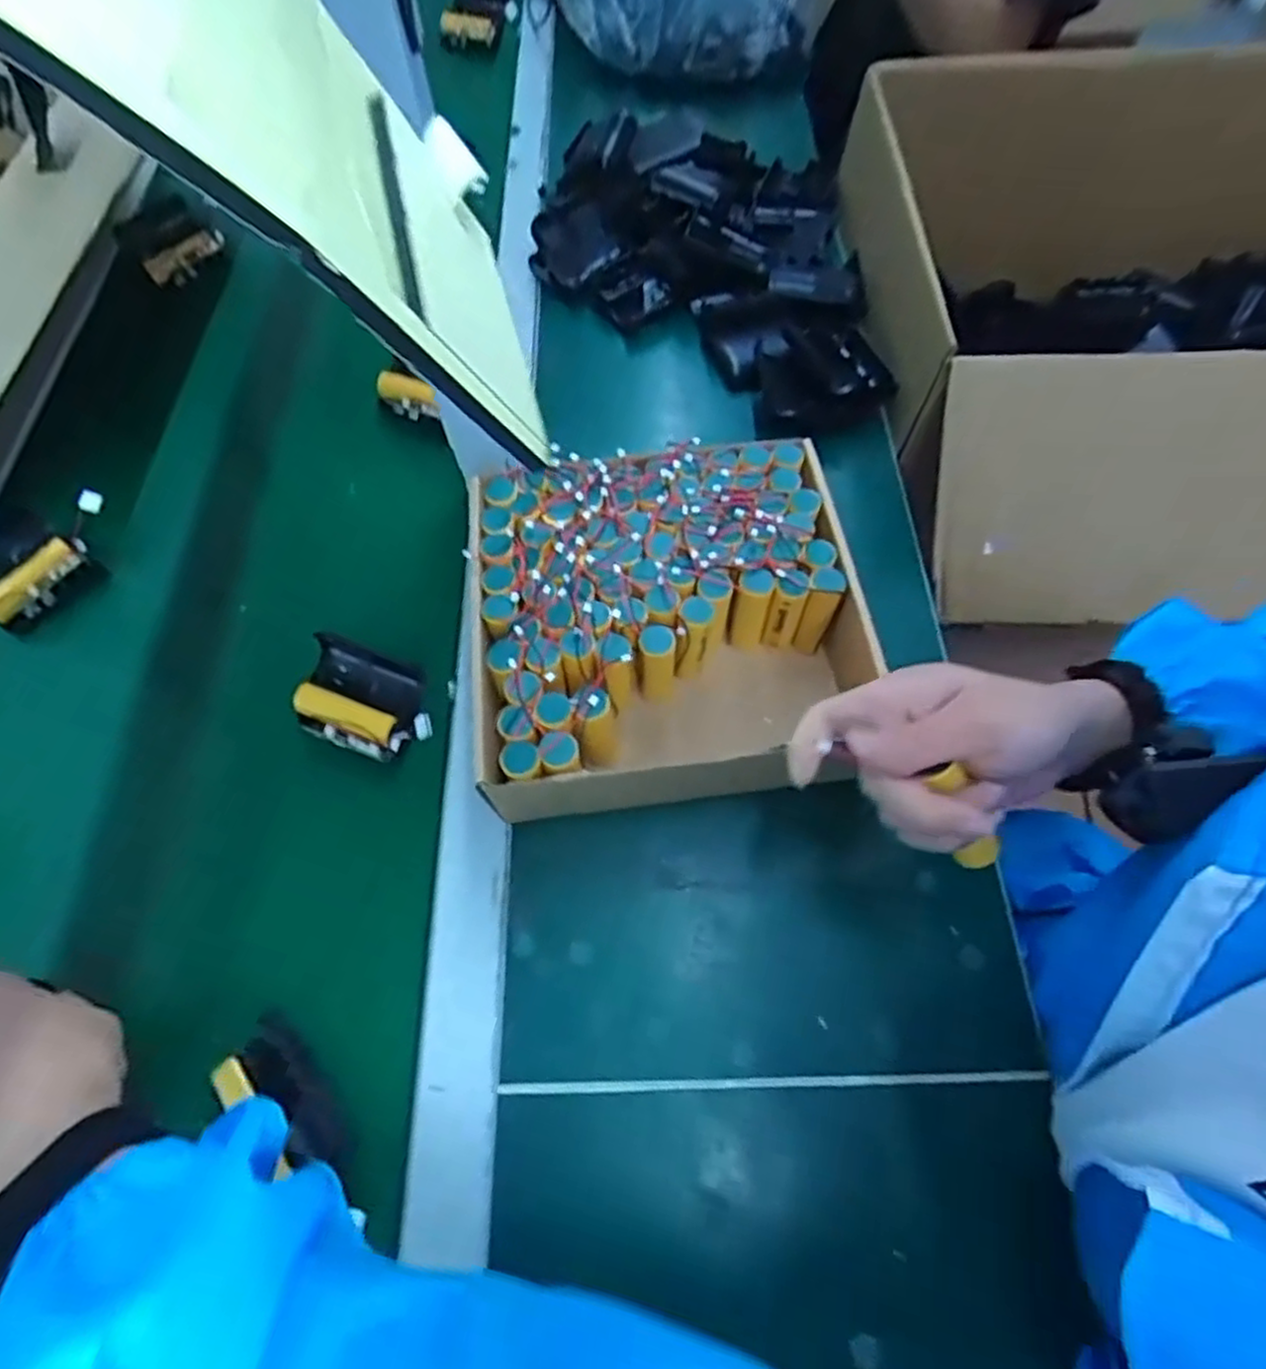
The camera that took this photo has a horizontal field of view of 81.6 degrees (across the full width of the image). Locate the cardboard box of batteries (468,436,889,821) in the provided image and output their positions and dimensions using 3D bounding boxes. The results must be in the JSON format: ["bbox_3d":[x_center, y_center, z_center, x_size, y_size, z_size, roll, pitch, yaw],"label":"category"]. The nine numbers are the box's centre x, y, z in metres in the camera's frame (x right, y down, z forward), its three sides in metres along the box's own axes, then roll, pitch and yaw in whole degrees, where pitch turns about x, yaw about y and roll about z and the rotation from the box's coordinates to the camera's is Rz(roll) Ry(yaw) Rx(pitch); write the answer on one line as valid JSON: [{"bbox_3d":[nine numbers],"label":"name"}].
[{"bbox_3d":[0.027,-0.042,0.480,0.238,0.081,0.221,-6,63,-2],"label":"cardboard box of batteries"}]

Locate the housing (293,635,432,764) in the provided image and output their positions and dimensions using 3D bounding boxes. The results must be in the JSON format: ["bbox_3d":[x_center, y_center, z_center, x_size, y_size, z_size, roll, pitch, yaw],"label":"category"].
[{"bbox_3d":[-0.173,0.010,0.479,0.094,0.031,0.063,22,66,11],"label":"housing"}]

